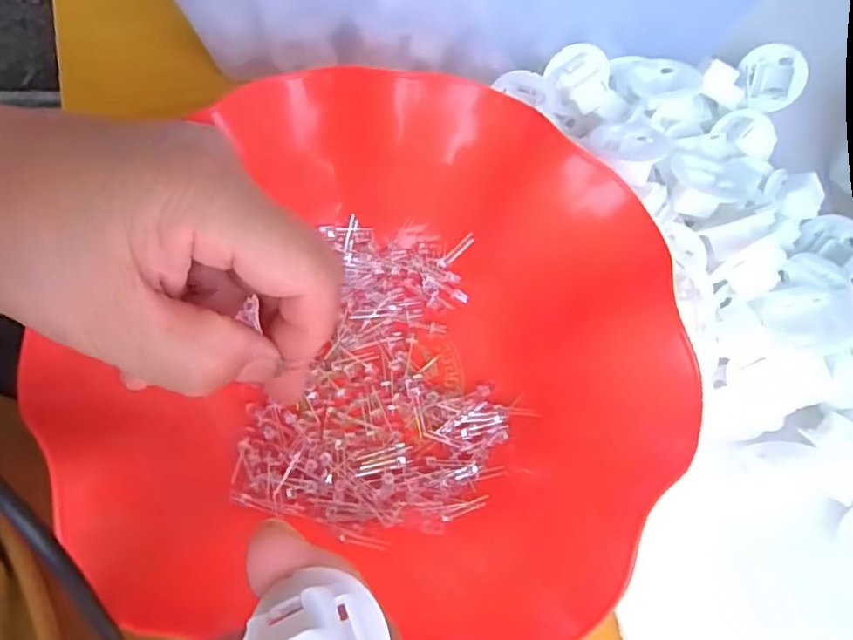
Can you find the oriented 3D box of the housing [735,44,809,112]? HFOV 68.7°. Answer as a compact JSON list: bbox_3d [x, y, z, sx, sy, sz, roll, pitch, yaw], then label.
[{"bbox_3d":[0.179,-0.127,0.324,0.033,0.030,0.014,36,49,4],"label":"housing"}]

